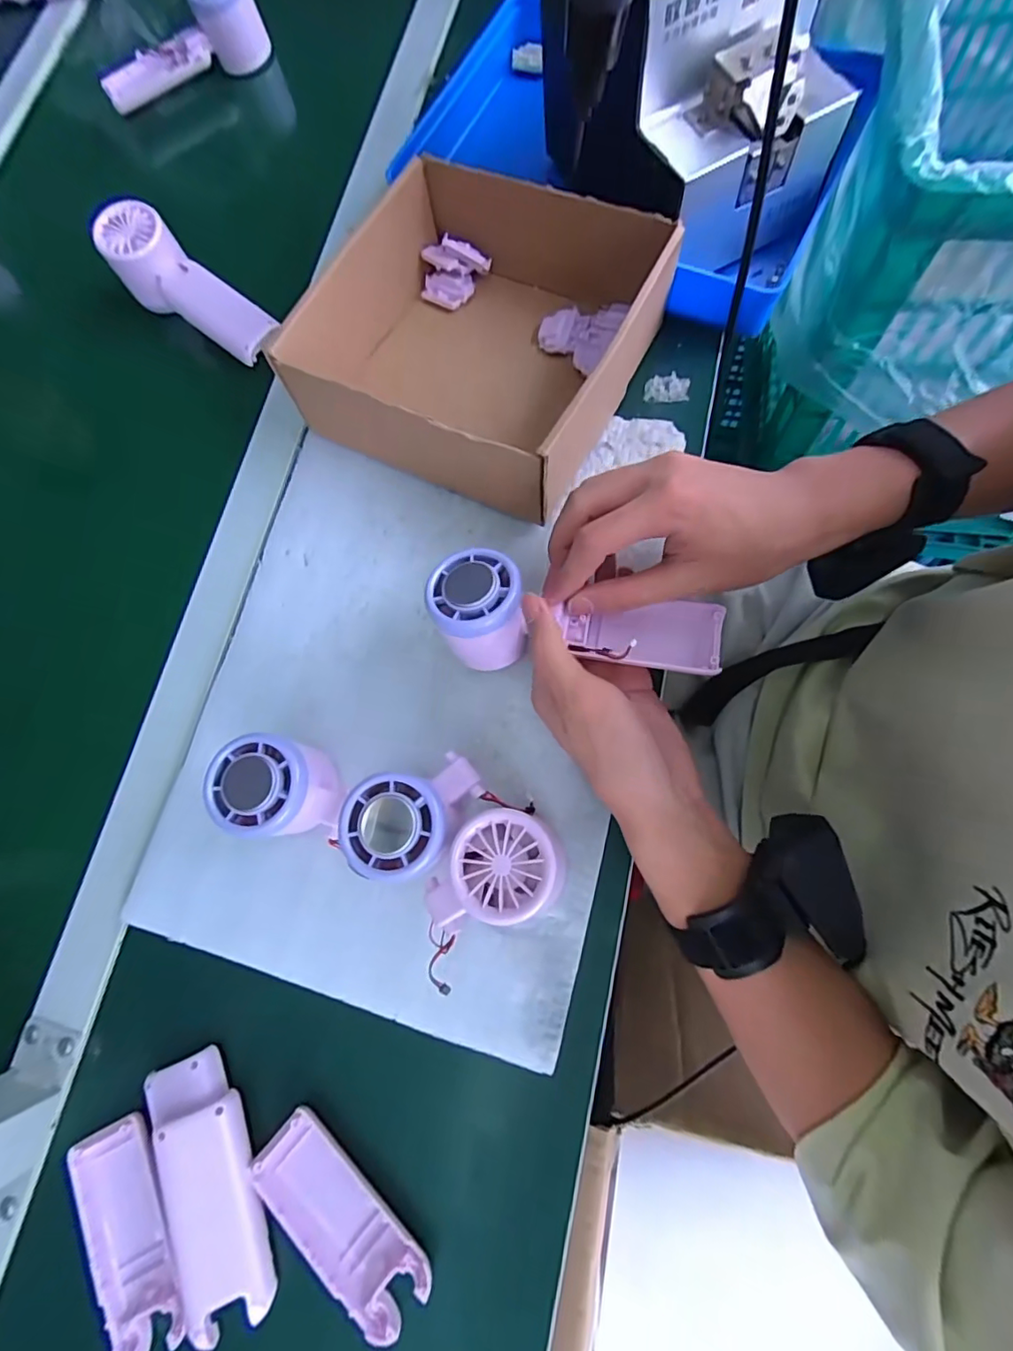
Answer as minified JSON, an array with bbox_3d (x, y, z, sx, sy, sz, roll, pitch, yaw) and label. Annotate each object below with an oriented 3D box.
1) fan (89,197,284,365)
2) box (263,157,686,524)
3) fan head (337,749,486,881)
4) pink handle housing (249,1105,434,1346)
[{"bbox_3d":[-0.253,-0.314,0.439,0.162,0.046,0.049,34,82,13],"label":"fan"},{"bbox_3d":[-0.024,-0.235,0.379,0.208,0.063,0.198,27,81,12],"label":"box"},{"bbox_3d":[-0.047,0.080,0.304,0.073,0.055,0.058,-19,74,0],"label":"fan head"},{"bbox_3d":[-0.087,0.282,0.283,0.103,0.014,0.043,40,84,14],"label":"pink handle housing"}]

